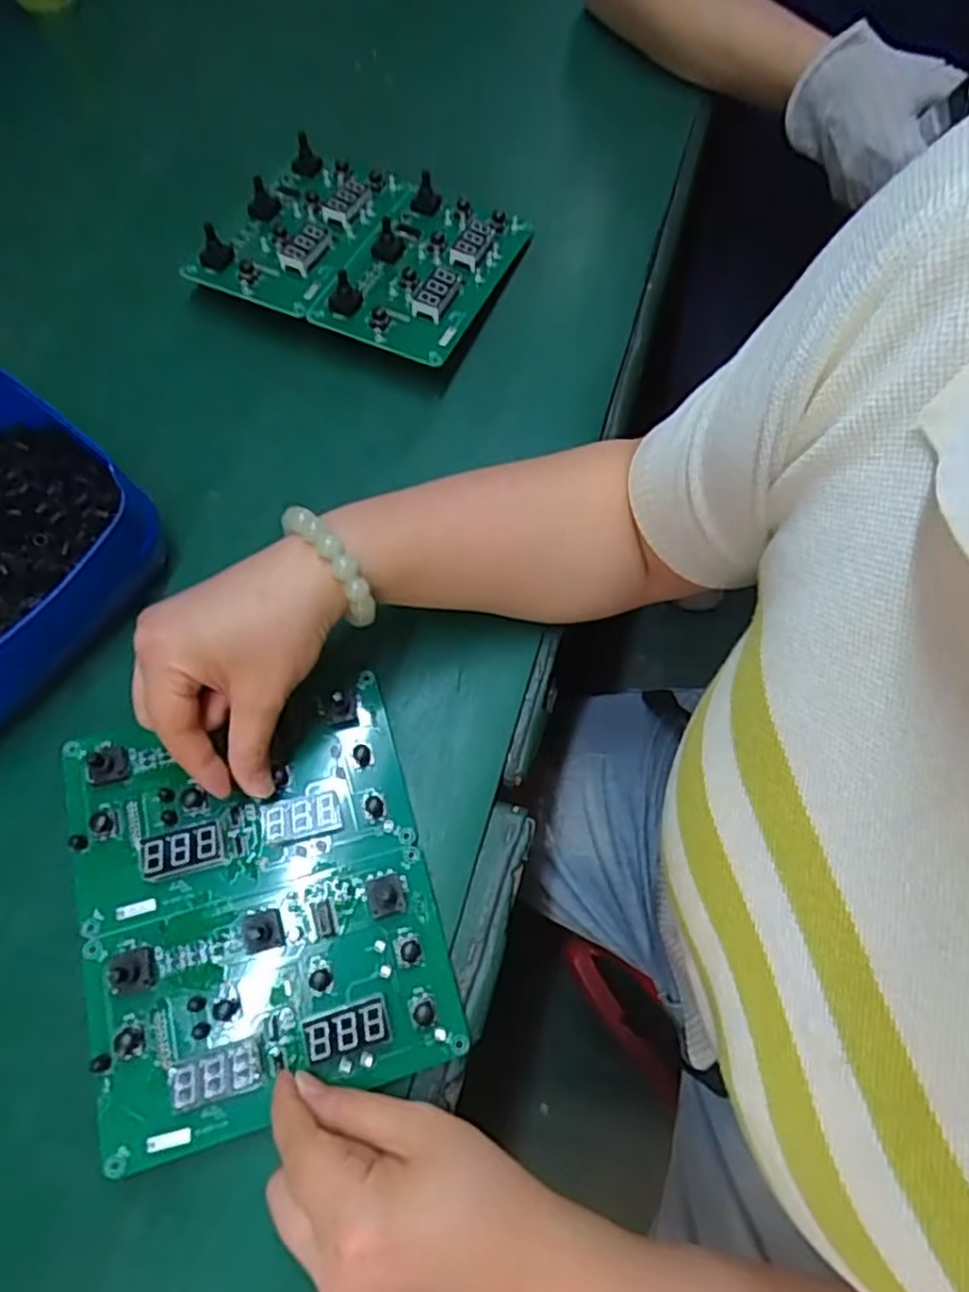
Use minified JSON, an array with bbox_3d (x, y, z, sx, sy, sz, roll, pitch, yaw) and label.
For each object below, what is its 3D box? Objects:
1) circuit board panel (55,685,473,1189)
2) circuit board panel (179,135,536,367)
[{"bbox_3d":[-0.114,0.125,0.361,0.165,0.024,0.194,-15,72,-6],"label":"circuit board panel"},{"bbox_3d":[-0.087,-0.291,0.517,0.196,0.030,0.155,22,71,8],"label":"circuit board panel"}]

